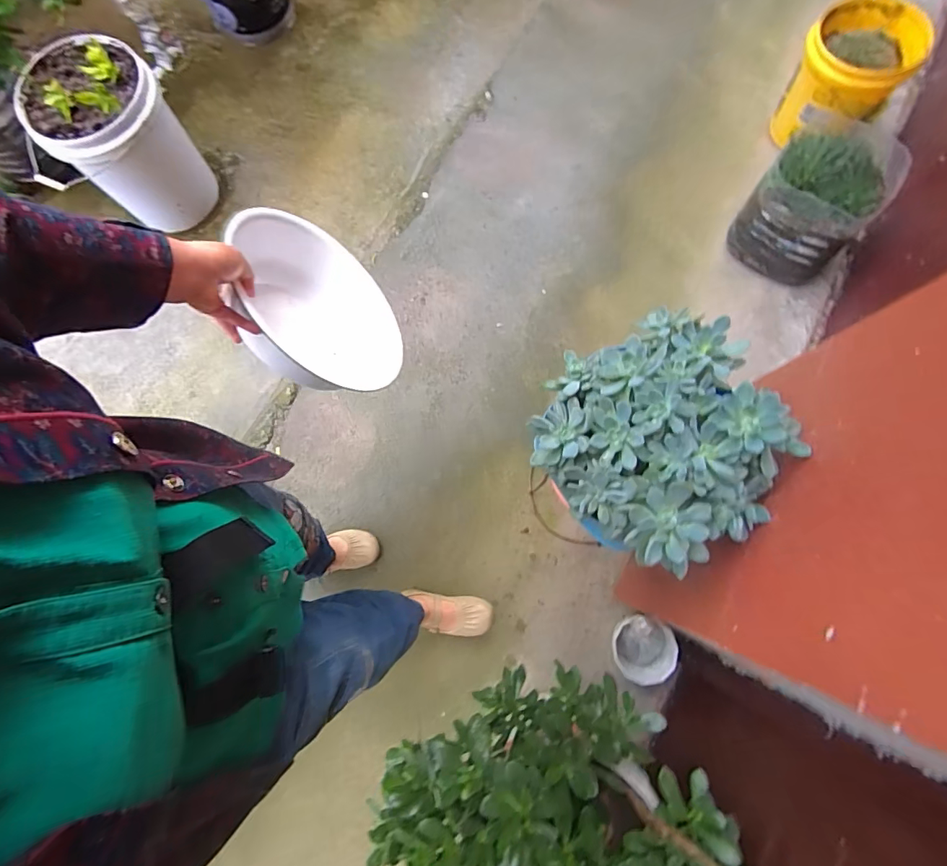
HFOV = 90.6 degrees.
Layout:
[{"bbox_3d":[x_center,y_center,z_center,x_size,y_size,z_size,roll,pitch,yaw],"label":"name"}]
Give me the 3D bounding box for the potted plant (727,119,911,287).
[{"bbox_3d":[0.847,-0.568,1.170,0.256,0.310,0.260,0,83,2],"label":"potted plant"}]

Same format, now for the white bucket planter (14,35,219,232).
[{"bbox_3d":[-0.907,-0.753,1.277,0.321,0.359,0.303,-32,83,-2],"label":"white bucket planter"}]

